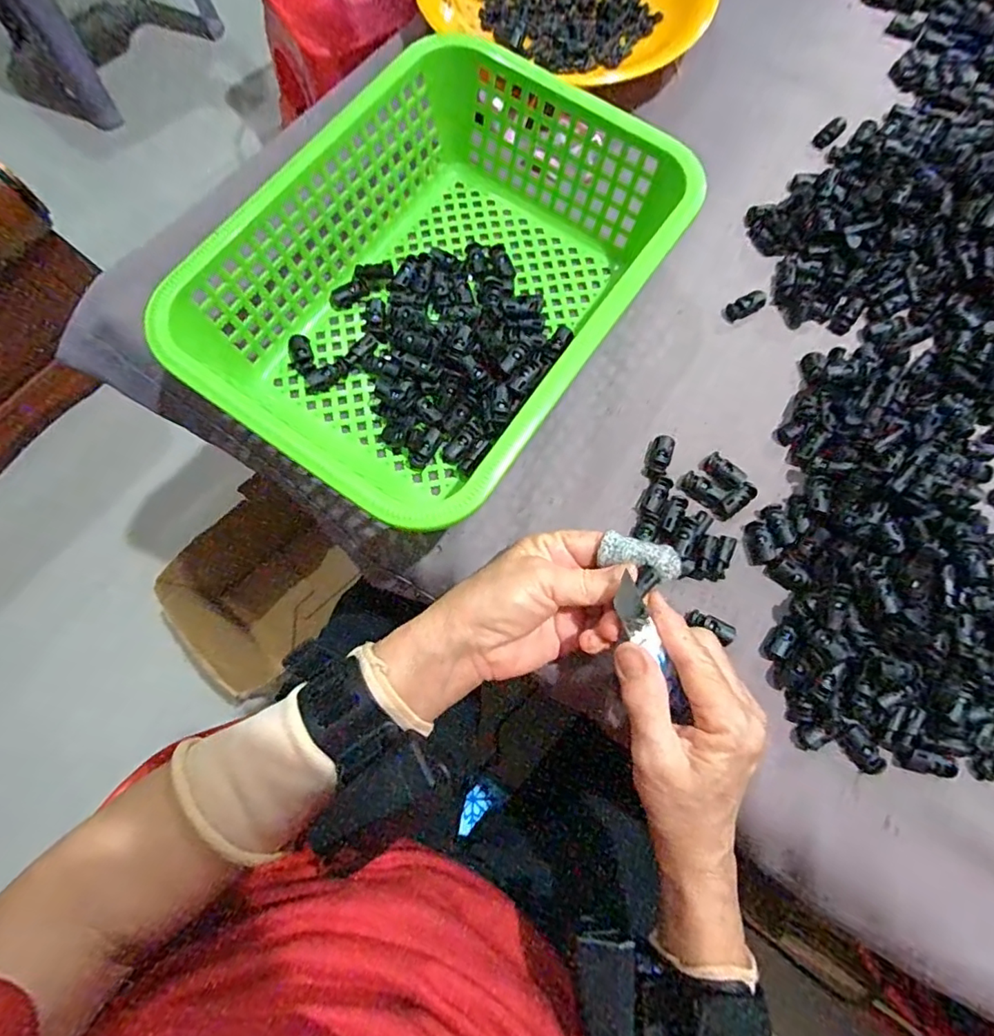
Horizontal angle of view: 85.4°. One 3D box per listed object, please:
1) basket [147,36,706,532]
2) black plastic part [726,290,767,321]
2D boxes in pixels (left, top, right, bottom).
[{"bbox_3d":[-0.030,-0.146,0.352,0.215,0.089,0.296,35,77,8],"label":"basket"},{"bbox_3d":[0.181,-0.155,0.389,0.031,0.008,0.014,-27,77,-8],"label":"black plastic part"}]

